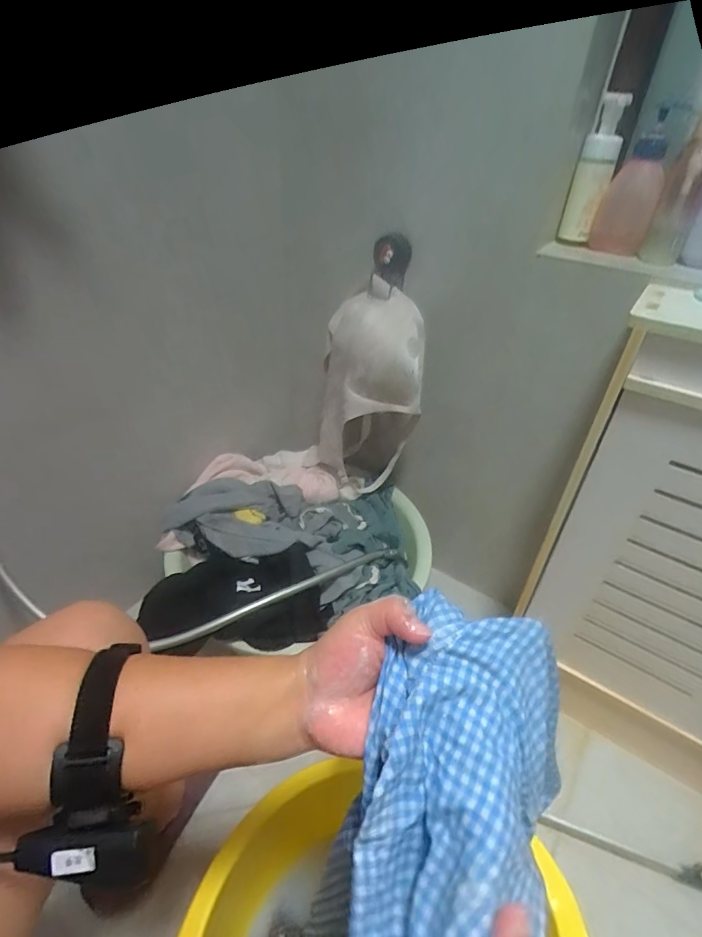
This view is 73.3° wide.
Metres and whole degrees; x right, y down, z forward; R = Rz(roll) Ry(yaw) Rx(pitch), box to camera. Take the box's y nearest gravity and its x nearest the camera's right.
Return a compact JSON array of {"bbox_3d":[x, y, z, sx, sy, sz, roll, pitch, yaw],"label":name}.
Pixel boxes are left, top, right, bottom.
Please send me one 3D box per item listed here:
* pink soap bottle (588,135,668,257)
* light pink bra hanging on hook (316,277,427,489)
[{"bbox_3d":[0.371,-0.359,0.630,0.036,0.129,0.063,-17,42,-26],"label":"pink soap bottle"},{"bbox_3d":[0.030,-0.116,0.850,0.155,0.366,0.140,-2,37,-8],"label":"light pink bra hanging on hook"}]

